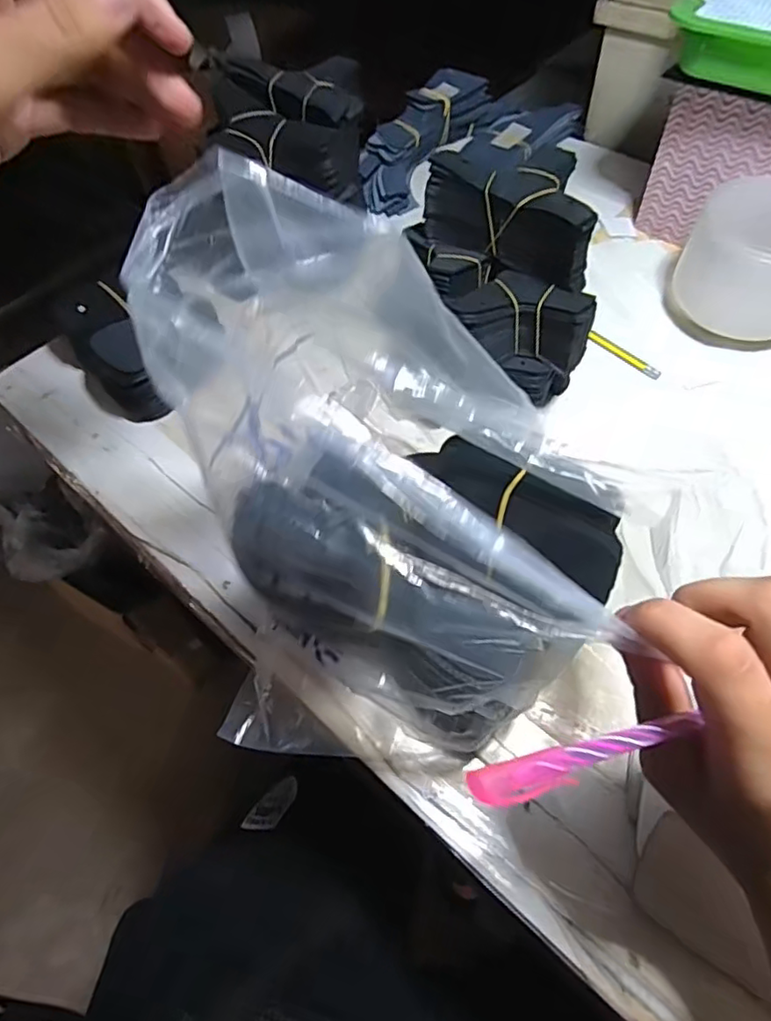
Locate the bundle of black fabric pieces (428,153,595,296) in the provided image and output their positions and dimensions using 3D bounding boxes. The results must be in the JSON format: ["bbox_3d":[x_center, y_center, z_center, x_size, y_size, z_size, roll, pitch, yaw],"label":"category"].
[{"bbox_3d":[0.098,-0.222,0.441,0.132,0.056,0.054,31,65,21],"label":"bundle of black fabric pieces"}]

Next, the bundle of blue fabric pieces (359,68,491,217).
[{"bbox_3d":[0.043,-0.445,0.714,0.081,0.059,0.232,30,77,19],"label":"bundle of blue fabric pieces"}]

